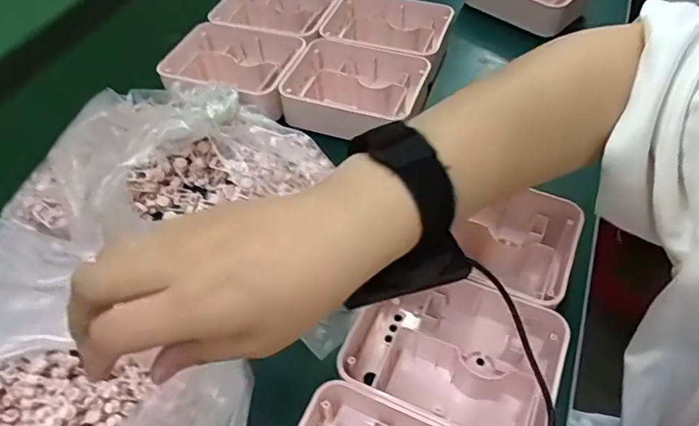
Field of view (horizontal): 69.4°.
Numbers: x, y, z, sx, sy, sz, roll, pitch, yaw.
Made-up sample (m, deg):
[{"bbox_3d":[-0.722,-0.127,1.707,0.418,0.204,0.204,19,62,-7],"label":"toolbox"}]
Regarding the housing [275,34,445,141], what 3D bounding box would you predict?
[{"bbox_3d":[0.004,-0.123,0.503,0.141,0.038,0.105,15,54,14],"label":"housing"}]

